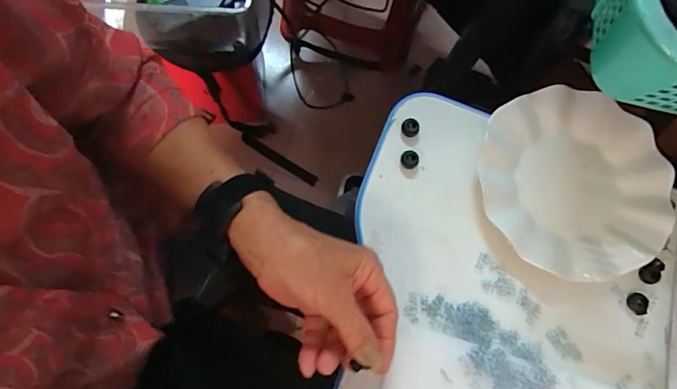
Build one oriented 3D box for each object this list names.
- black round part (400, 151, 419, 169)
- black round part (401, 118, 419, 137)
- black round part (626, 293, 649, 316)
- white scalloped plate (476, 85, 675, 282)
[{"bbox_3d":[0.069,-0.033,0.428,0.017,0.011,0.017,1,76,-4],"label":"black round part"},{"bbox_3d":[0.071,-0.066,0.436,0.017,0.011,0.018,1,76,-4],"label":"black round part"},{"bbox_3d":[0.278,0.101,0.411,0.018,0.009,0.017,1,76,-4],"label":"black round part"},{"bbox_3d":[0.228,-0.014,0.425,0.173,0.022,0.178,1,76,-4],"label":"white scalloped plate"}]

